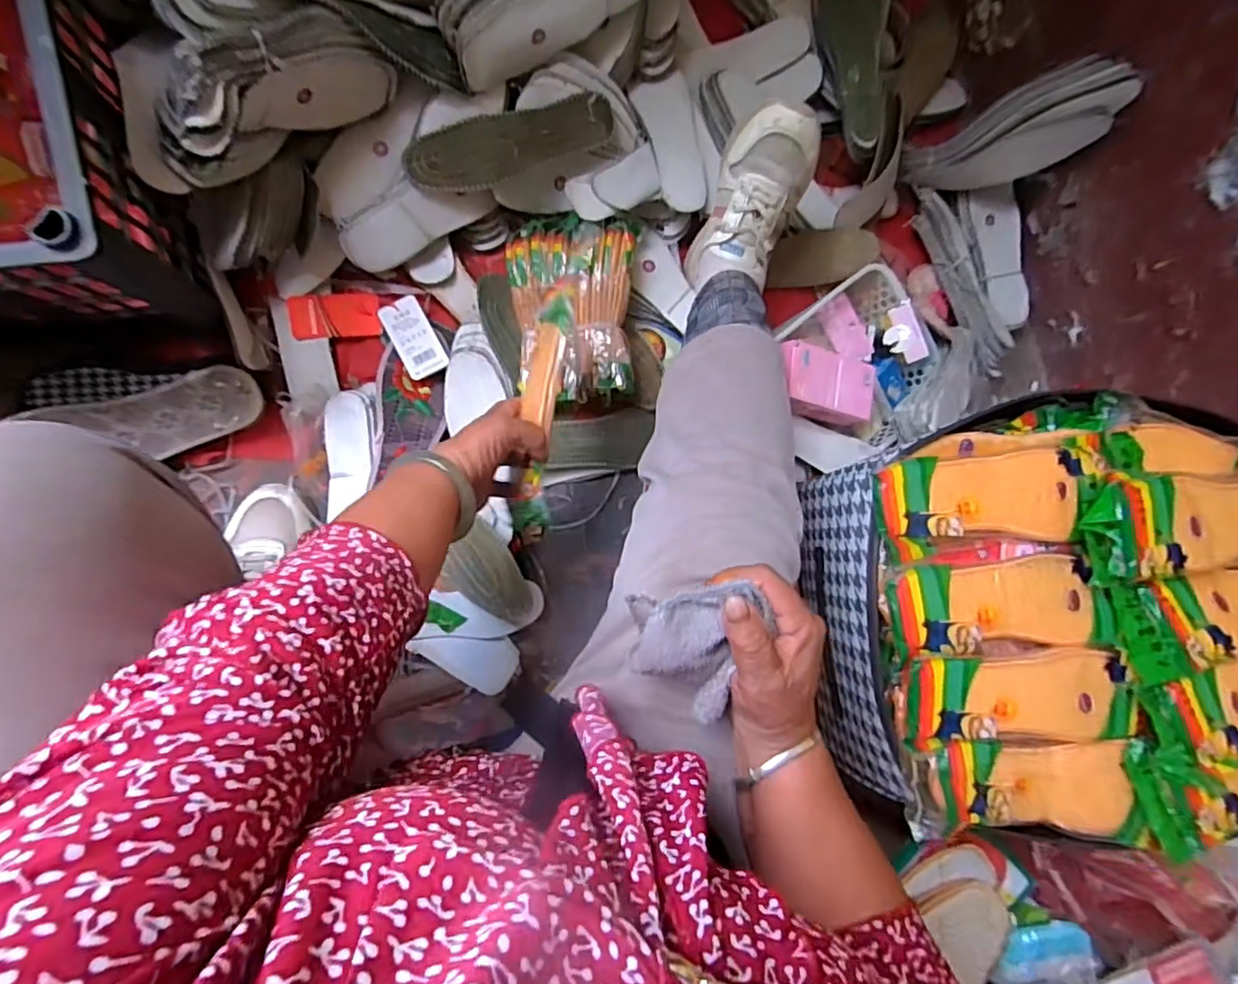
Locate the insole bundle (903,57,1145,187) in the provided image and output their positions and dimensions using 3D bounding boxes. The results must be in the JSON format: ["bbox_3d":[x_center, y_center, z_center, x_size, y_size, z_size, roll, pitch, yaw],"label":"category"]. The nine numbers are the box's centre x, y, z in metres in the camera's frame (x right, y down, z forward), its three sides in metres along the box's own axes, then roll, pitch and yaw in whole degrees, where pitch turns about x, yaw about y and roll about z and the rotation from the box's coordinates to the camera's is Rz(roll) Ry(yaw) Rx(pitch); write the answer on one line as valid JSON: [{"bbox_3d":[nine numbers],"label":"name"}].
[{"bbox_3d":[0.458,-0.415,0.727,0.085,0.231,0.075,-3,86,-48],"label":"insole bundle"}]

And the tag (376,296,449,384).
[{"bbox_3d":[-0.227,-0.171,0.689,0.045,0.006,0.088,-28,87,-5],"label":"tag"}]

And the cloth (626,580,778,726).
[{"bbox_3d":[0.046,0.095,0.354,0.075,0.046,0.084,-8,88,-10],"label":"cloth"}]

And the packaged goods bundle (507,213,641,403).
[{"bbox_3d":[-0.049,-0.201,0.673,0.135,0.039,0.189,0,87,-9],"label":"packaged goods bundle"}]

